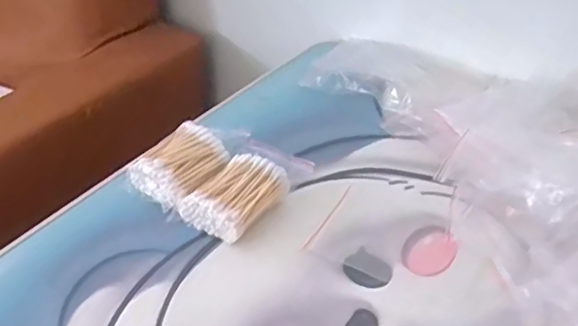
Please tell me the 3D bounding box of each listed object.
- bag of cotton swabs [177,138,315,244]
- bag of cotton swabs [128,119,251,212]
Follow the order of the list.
[{"bbox_3d":[-0.034,0.021,0.466,0.054,0.034,0.100,28,49,26],"label":"bag of cotton swabs"},{"bbox_3d":[-0.084,0.000,0.495,0.060,0.034,0.099,30,50,28],"label":"bag of cotton swabs"}]

